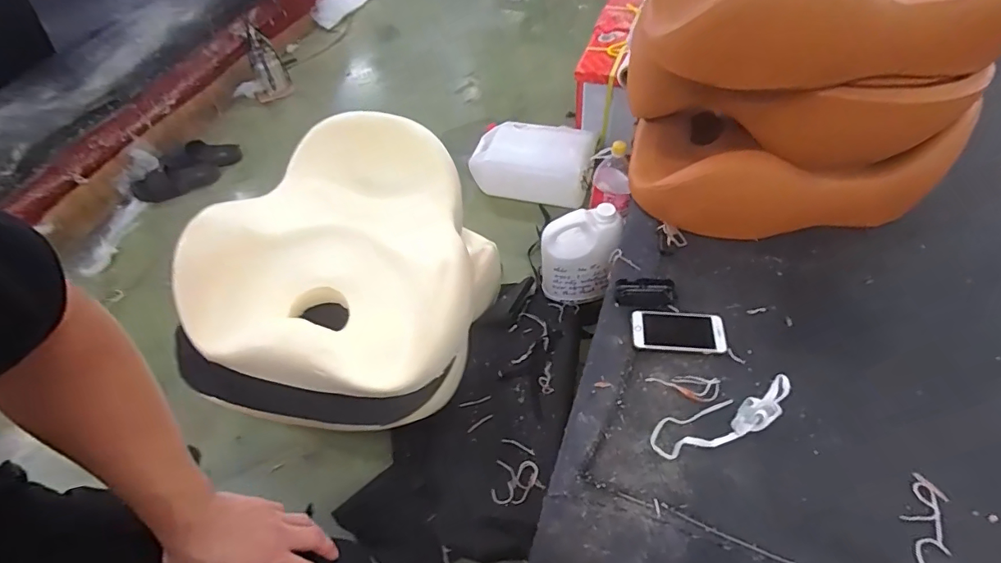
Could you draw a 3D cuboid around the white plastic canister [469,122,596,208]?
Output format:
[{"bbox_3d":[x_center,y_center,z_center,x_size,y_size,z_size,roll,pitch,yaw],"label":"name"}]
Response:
[{"bbox_3d":[0.107,-0.377,1.560,0.352,0.146,0.245,9,55,13],"label":"white plastic canister"}]

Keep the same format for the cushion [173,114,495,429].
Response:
[{"bbox_3d":[-0.328,-0.040,1.060,0.596,0.198,0.657,5,55,8],"label":"cushion"}]

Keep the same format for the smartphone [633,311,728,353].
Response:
[{"bbox_3d":[0.313,0.088,0.887,0.157,0.004,0.076,1,54,7],"label":"smartphone"}]

